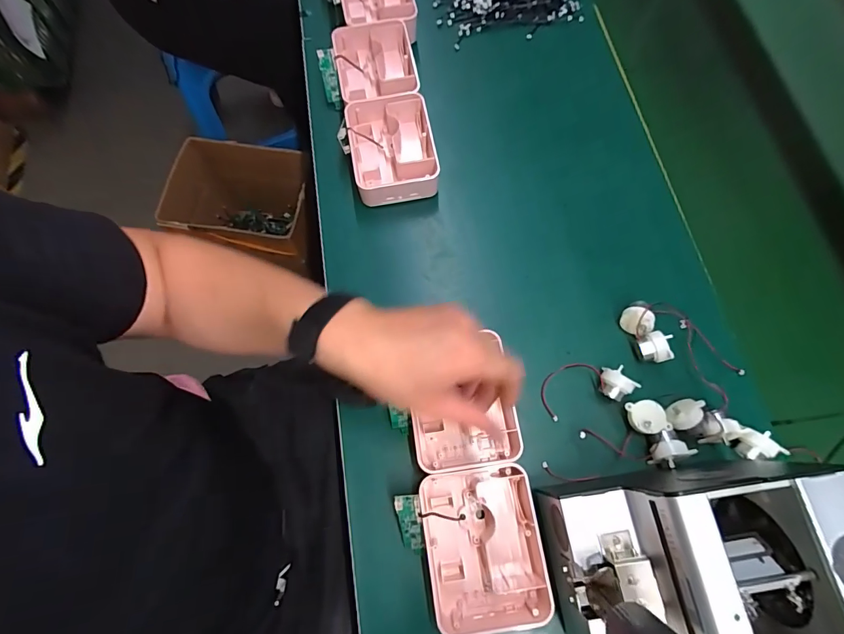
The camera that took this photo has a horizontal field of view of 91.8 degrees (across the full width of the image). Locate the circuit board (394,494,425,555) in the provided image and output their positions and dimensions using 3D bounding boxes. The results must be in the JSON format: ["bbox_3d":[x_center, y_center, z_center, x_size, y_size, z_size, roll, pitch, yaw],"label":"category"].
[{"bbox_3d":[-0.010,0.192,0.375,0.022,0.010,0.064,-9,108,-3],"label":"circuit board"}]

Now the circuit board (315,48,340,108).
[{"bbox_3d":[-0.123,-0.317,0.547,0.021,0.011,0.070,-11,107,-3],"label":"circuit board"}]

